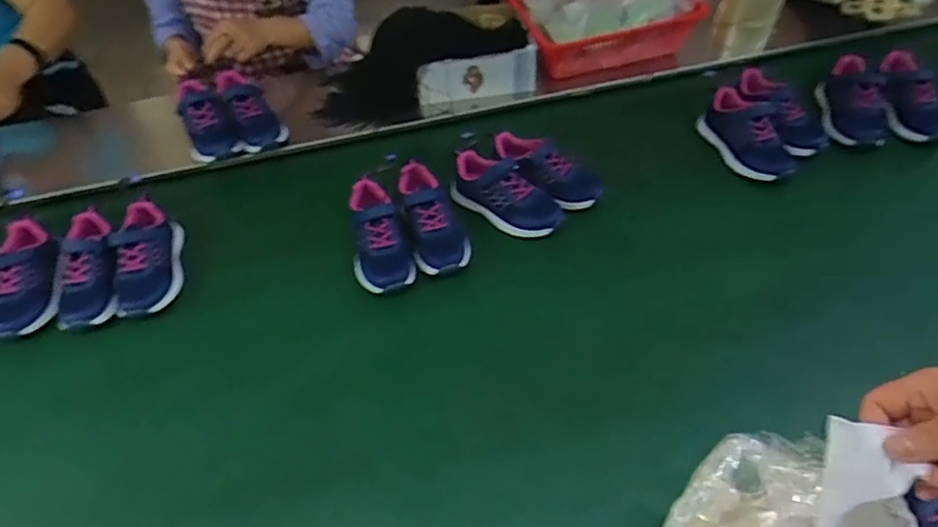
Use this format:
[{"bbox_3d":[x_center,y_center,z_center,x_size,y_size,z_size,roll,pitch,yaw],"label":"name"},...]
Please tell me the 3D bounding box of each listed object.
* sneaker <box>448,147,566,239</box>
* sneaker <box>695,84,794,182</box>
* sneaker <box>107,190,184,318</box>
[{"bbox_3d":[0.053,-0.112,0.919,0.189,0.071,0.078,28,57,24],"label":"sneaker"},{"bbox_3d":[0.454,-0.213,0.950,0.082,0.077,0.168,-17,51,-11],"label":"sneaker"},{"bbox_3d":[-0.486,-0.011,0.885,0.086,0.072,0.199,-14,50,-8],"label":"sneaker"}]

